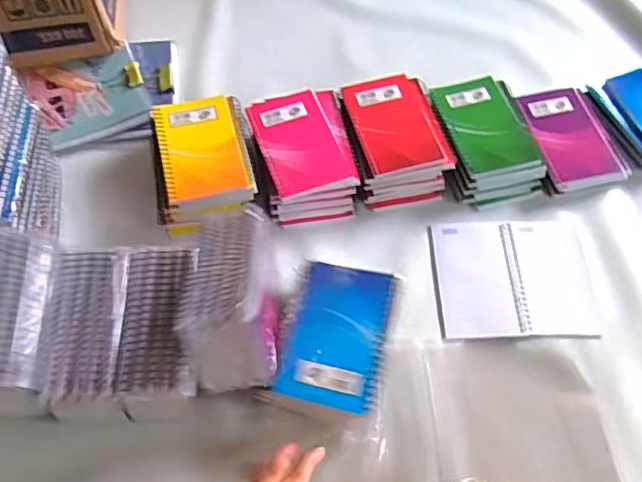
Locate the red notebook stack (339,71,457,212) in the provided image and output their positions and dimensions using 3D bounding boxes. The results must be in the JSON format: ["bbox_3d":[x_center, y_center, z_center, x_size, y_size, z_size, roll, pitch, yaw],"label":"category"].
[{"bbox_3d":[0.083,-0.116,0.656,0.104,0.059,0.140,-9,60,-7],"label":"red notebook stack"}]

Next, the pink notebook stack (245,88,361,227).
[{"bbox_3d":[-0.021,-0.094,0.642,0.105,0.059,0.145,-10,60,-7],"label":"pink notebook stack"}]

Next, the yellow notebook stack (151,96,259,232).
[{"bbox_3d":[-0.130,-0.085,0.631,0.108,0.057,0.145,-8,60,-6],"label":"yellow notebook stack"}]

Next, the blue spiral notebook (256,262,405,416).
[{"bbox_3d":[0.013,0.082,0.505,0.093,0.019,0.134,12,60,6],"label":"blue spiral notebook"}]

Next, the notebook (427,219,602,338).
[{"bbox_3d":[0.201,0.038,0.601,0.162,0.008,0.131,-1,59,-2],"label":"notebook"}]

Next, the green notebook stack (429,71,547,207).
[{"bbox_3d":[0.189,-0.120,0.667,0.099,0.049,0.150,-11,60,-8],"label":"green notebook stack"}]

